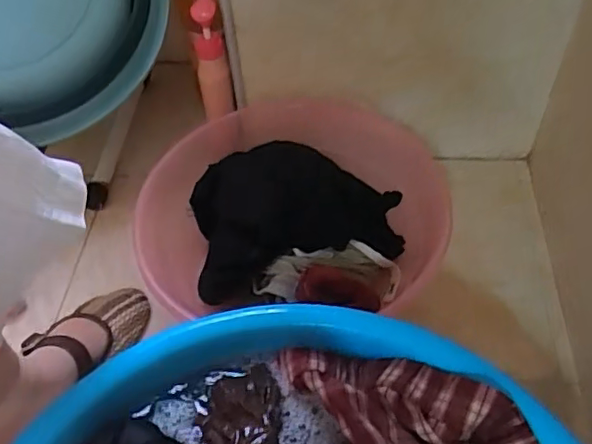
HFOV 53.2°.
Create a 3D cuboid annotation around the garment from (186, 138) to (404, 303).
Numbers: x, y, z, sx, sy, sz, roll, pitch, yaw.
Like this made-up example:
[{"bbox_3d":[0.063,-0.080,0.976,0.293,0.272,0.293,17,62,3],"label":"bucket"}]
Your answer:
[{"bbox_3d":[-0.008,-0.010,0.759,0.265,0.076,0.192,-17,51,-10],"label":"garment"}]

